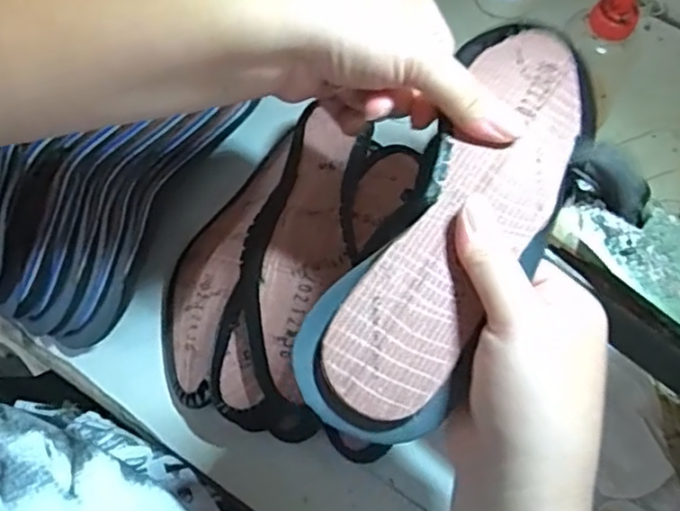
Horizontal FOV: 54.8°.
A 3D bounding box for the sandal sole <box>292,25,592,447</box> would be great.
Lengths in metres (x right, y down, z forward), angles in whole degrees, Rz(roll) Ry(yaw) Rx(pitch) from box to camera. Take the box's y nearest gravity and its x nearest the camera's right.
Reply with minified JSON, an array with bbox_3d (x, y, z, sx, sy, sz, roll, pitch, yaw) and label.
[{"bbox_3d":[0.058,-0.020,0.300,0.069,0.019,0.222,30,72,12],"label":"sandal sole"}]

